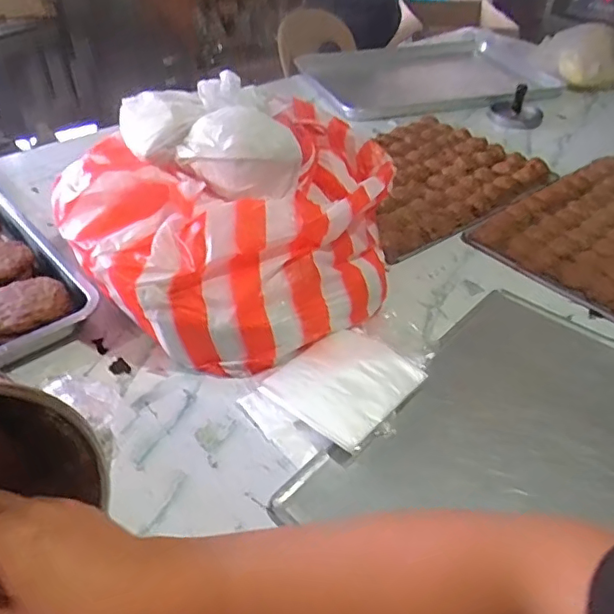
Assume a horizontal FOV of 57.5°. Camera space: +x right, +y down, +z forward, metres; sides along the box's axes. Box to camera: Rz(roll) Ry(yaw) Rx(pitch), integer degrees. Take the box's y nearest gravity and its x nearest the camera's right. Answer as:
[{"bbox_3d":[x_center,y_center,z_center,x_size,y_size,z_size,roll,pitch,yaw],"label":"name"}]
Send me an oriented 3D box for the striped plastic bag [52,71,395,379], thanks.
[{"bbox_3d":[-0.094,-0.106,0.691,0.388,0.230,0.307,8,41,4],"label":"striped plastic bag"}]

